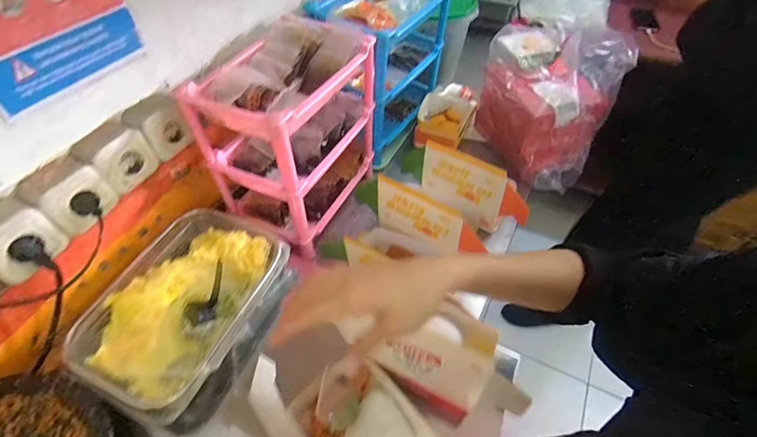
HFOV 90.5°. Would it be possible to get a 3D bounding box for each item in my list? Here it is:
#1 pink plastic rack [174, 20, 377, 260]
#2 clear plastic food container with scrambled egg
[{"bbox_3d":[-0.155,-0.171,0.741,0.204,0.309,0.321,20,54,16],"label":"pink plastic rack"},{"bbox_3d":[-0.296,0.124,0.578,0.220,0.069,0.302,14,53,12],"label":"clear plastic food container with scrambled egg"}]

